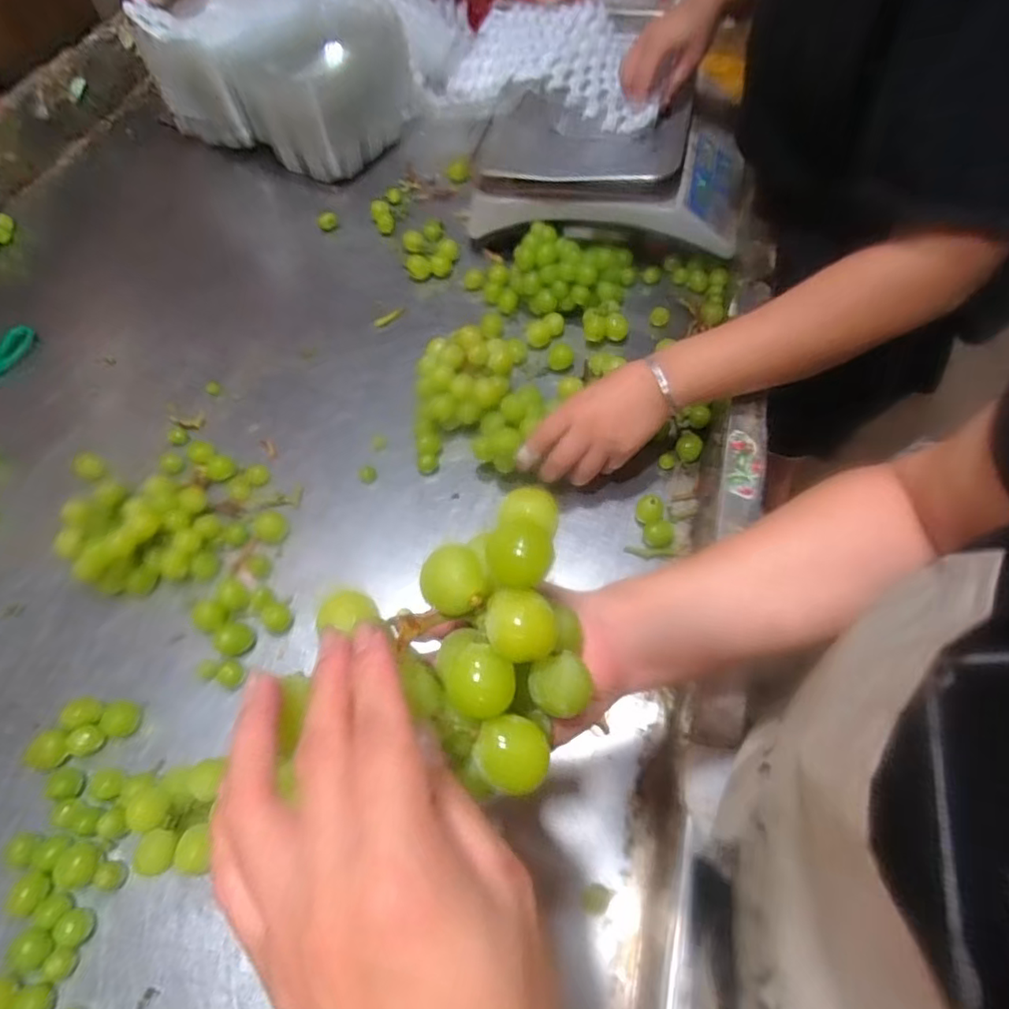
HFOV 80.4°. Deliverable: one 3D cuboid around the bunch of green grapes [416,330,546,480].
[{"bbox_3d":[-0.032,-0.105,0.605,0.129,0.071,0.163,-11,58,-4],"label":"bunch of green grapes"}]

